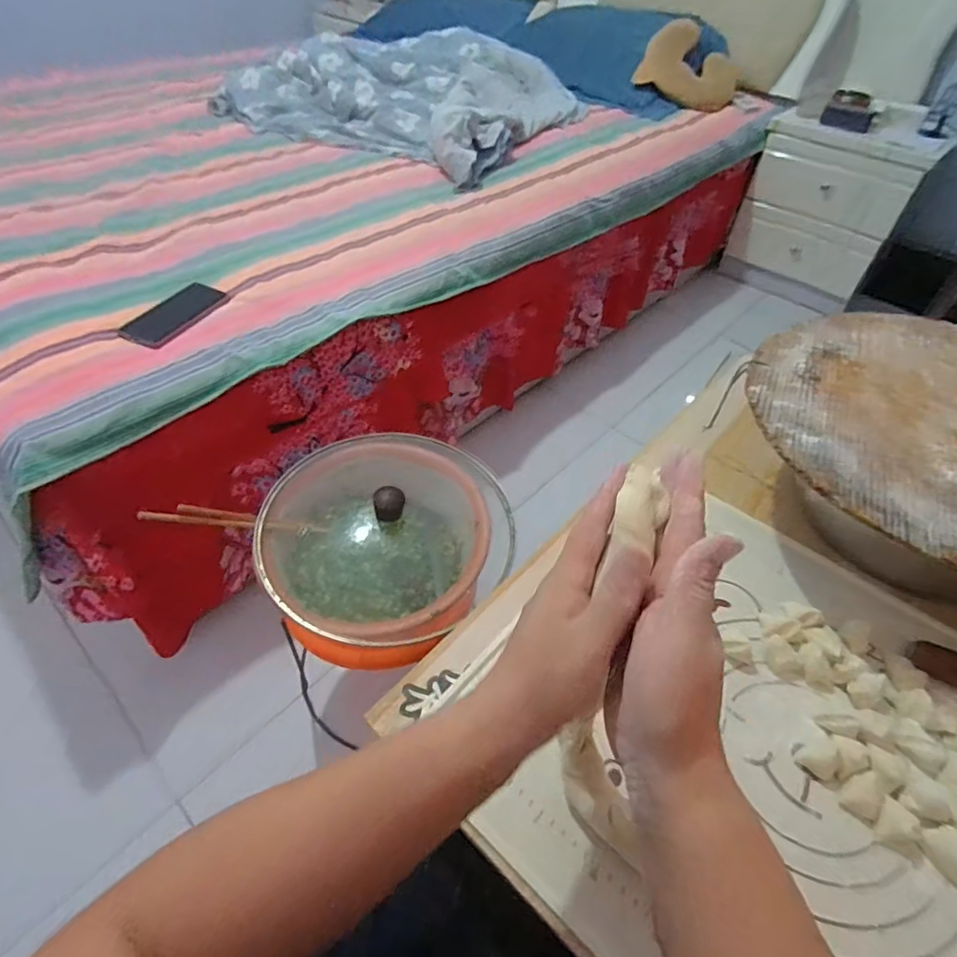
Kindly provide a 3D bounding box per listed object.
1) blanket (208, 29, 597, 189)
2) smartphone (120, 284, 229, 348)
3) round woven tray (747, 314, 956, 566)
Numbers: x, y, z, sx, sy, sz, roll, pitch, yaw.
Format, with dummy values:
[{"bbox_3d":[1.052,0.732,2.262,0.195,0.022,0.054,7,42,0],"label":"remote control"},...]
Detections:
[{"bbox_3d":[-0.194,-1.115,1.520,0.884,0.129,0.786,26,54,20],"label":"blanket"},{"bbox_3d":[-0.471,-0.256,0.851,0.071,0.015,0.160,22,52,16],"label":"smartphone"},{"bbox_3d":[0.437,-0.046,0.489,0.347,0.016,0.347,1,50,-1],"label":"round woven tray"}]

